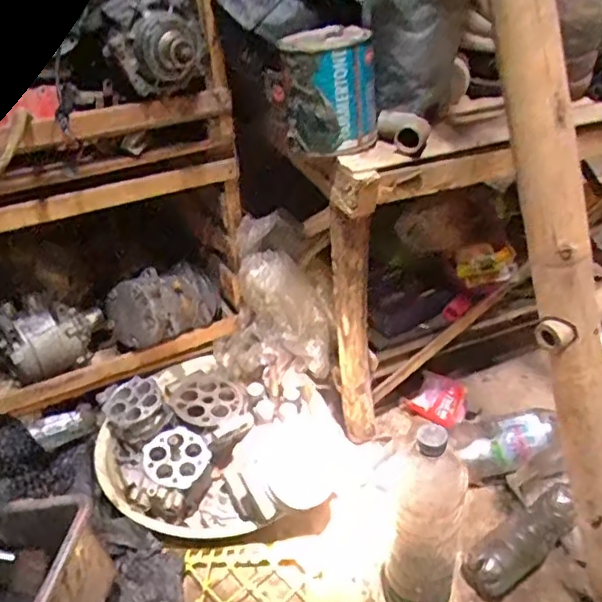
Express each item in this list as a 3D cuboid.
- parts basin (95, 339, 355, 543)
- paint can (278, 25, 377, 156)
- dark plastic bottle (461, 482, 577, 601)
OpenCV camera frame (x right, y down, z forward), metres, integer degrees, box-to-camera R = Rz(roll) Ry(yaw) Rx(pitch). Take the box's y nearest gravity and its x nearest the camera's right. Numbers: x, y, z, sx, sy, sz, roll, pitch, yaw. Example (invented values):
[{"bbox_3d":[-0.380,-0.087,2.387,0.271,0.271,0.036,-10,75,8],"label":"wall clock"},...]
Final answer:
[{"bbox_3d":[-0.135,0.215,1.000,0.349,0.122,0.347,-2,35,1],"label":"parts basin"},{"bbox_3d":[0.034,-0.254,0.742,0.113,0.125,0.100,2,35,7],"label":"paint can"},{"bbox_3d":[0.312,0.330,0.848,0.203,0.059,0.066,-25,41,-28],"label":"dark plastic bottle"}]

